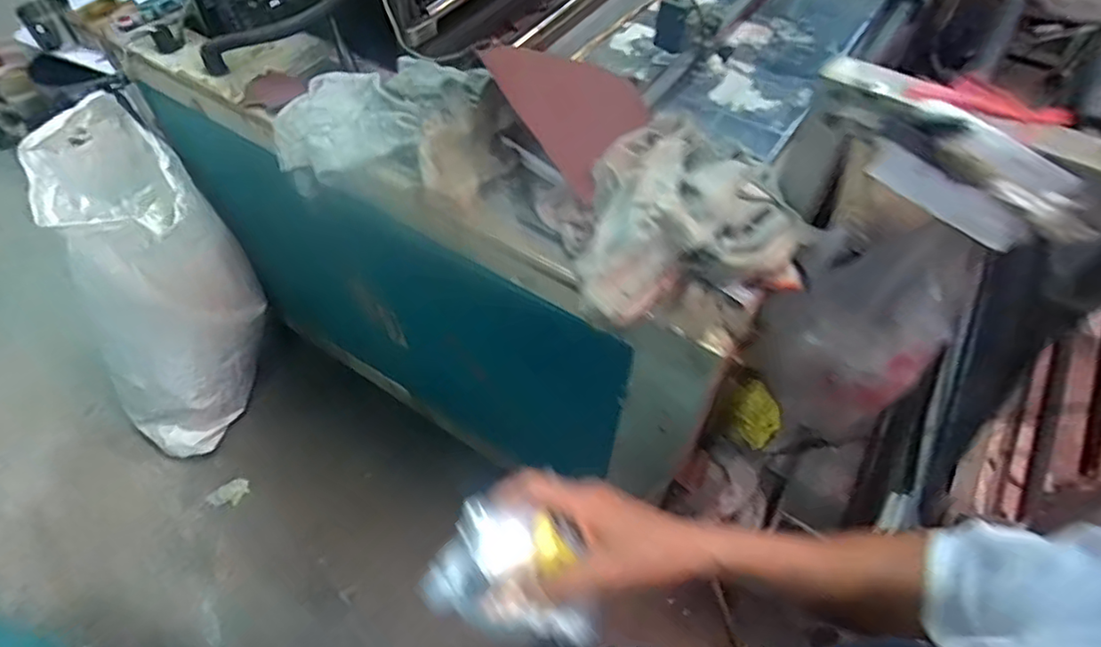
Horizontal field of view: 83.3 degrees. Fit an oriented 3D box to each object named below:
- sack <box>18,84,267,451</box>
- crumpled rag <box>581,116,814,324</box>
[{"bbox_3d":[-0.850,-0.061,1.344,0.366,0.794,0.322,-30,59,-23],"label":"sack"},{"bbox_3d":[0.142,-0.136,0.723,0.263,0.111,0.227,-12,54,-11],"label":"crumpled rag"}]

